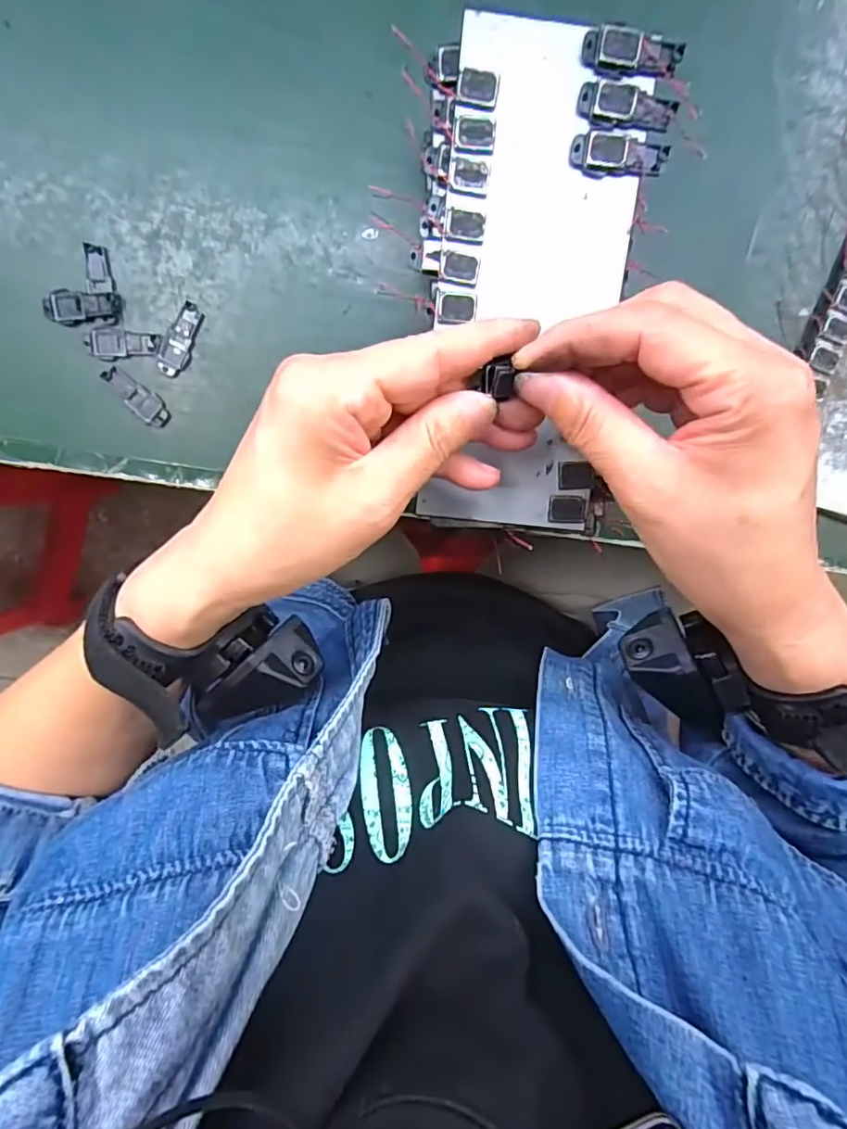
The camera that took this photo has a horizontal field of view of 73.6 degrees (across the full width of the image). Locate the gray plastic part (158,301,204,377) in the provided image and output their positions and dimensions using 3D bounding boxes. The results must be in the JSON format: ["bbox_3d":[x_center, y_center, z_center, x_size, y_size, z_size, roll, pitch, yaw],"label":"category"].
[{"bbox_3d":[-0.134,-0.123,0.312,0.016,0.004,0.040,30,98,-8],"label":"gray plastic part"}]

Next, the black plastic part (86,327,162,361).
[{"bbox_3d":[-0.166,-0.122,0.312,0.039,0.004,0.016,-7,101,-2],"label":"black plastic part"}]

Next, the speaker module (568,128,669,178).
[{"bbox_3d":[0.082,-0.171,0.236,0.040,0.006,0.015,8,100,-5],"label":"speaker module"}]

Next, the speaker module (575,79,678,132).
[{"bbox_3d":[0.083,-0.188,0.232,0.040,0.004,0.015,8,100,-5],"label":"speaker module"}]

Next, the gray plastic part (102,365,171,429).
[{"bbox_3d":[-0.161,-0.094,0.318,0.040,0.004,0.016,41,96,-10],"label":"gray plastic part"}]

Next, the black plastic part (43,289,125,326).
[{"bbox_3d":[-0.184,-0.139,0.306,0.041,0.004,0.017,2,101,-4],"label":"black plastic part"}]

